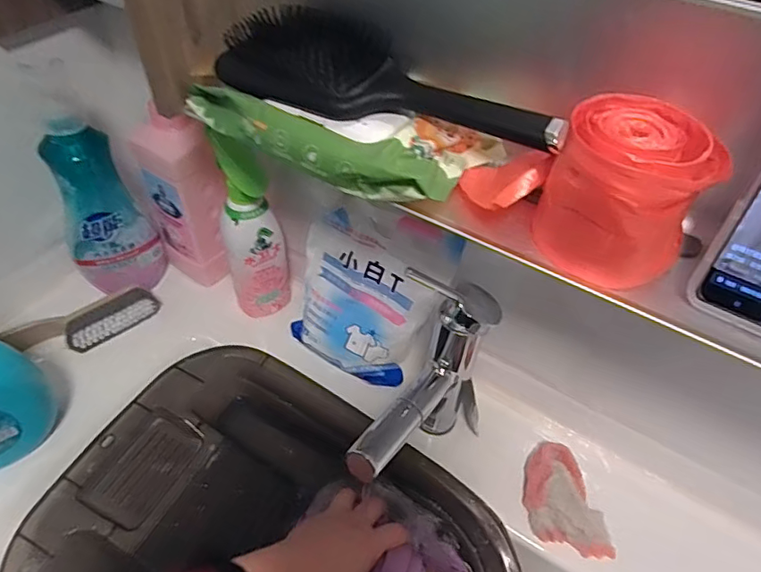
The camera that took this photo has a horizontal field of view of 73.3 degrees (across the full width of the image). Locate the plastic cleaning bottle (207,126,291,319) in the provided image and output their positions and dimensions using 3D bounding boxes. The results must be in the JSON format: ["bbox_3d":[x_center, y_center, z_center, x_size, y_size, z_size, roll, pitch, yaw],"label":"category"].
[{"bbox_3d":[-0.146,-0.055,0.580,0.071,0.225,0.050,-3,49,-7],"label":"plastic cleaning bottle"}]

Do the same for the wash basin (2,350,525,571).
[{"bbox_3d":[-0.093,0.273,0.495,0.450,0.087,0.324,27,52,19],"label":"wash basin"}]

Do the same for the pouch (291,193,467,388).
[{"bbox_3d":[-0.020,0.012,0.554,0.167,0.188,0.085,25,51,17],"label":"pouch"}]

